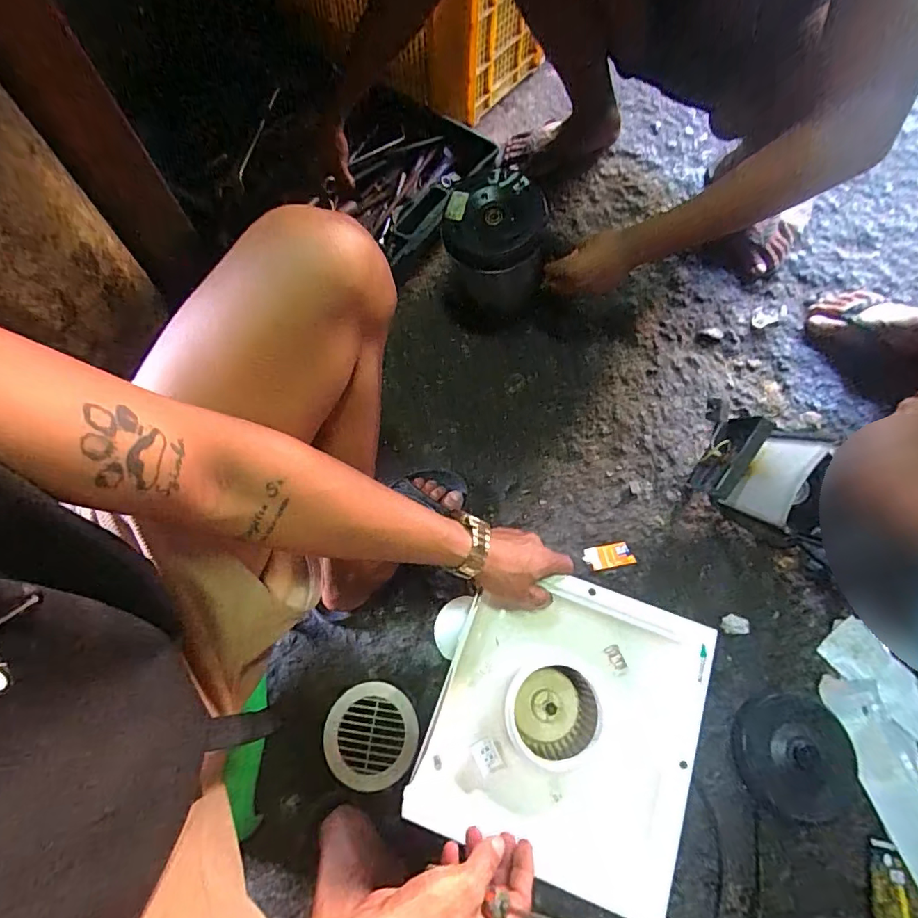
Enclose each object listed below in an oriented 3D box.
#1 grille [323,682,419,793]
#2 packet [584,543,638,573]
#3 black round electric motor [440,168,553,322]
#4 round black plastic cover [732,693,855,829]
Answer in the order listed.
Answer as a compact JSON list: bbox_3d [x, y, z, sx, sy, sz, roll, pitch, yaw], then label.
[{"bbox_3d":[-0.114,0.357,0.635,0.119,0.025,0.117,-8,68,-3],"label":"grille"},{"bbox_3d":[0.223,0.147,0.733,0.071,0.010,0.035,-10,68,-4],"label":"packet"},{"bbox_3d":[0.052,-0.339,0.711,0.145,0.059,0.144,14,93,5],"label":"black round electric motor"},{"bbox_3d":[0.435,0.381,0.630,0.148,0.015,0.140,0,68,0],"label":"round black plastic cover"}]

